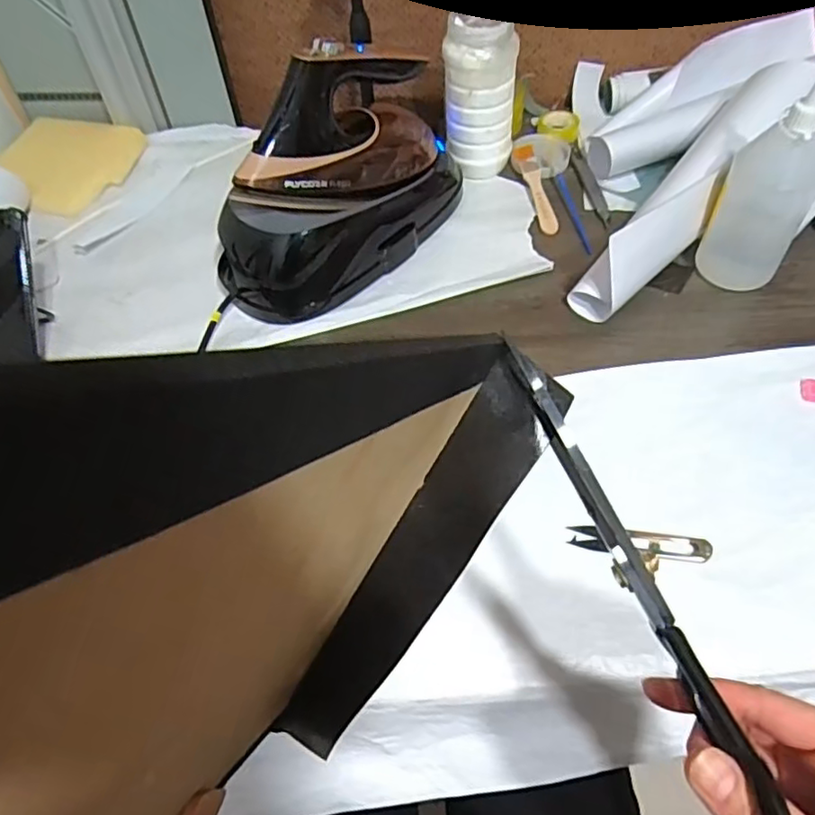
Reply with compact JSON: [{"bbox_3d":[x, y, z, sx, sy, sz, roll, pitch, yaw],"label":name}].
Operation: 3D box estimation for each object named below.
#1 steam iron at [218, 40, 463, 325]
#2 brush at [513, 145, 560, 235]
[{"bbox_3d":[-0.062,-0.231,0.619,0.289,0.180,0.116,-38,61,-20],"label":"steam iron"},{"bbox_3d":[0.151,-0.258,0.717,0.025,0.015,0.146,-9,55,-2],"label":"brush"}]

